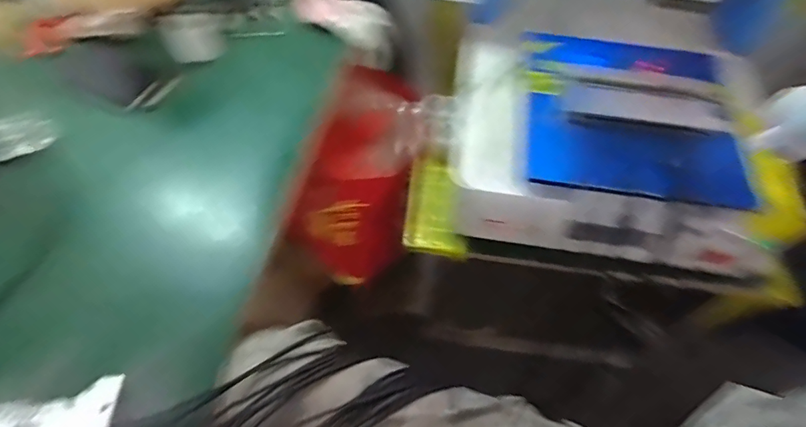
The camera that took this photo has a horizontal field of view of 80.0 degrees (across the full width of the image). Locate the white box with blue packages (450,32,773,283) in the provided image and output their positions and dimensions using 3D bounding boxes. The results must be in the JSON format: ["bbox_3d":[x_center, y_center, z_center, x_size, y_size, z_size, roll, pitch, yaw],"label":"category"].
[{"bbox_3d":[0.292,-0.104,0.737,0.410,0.186,0.290,8,58,2],"label":"white box with blue packages"}]

